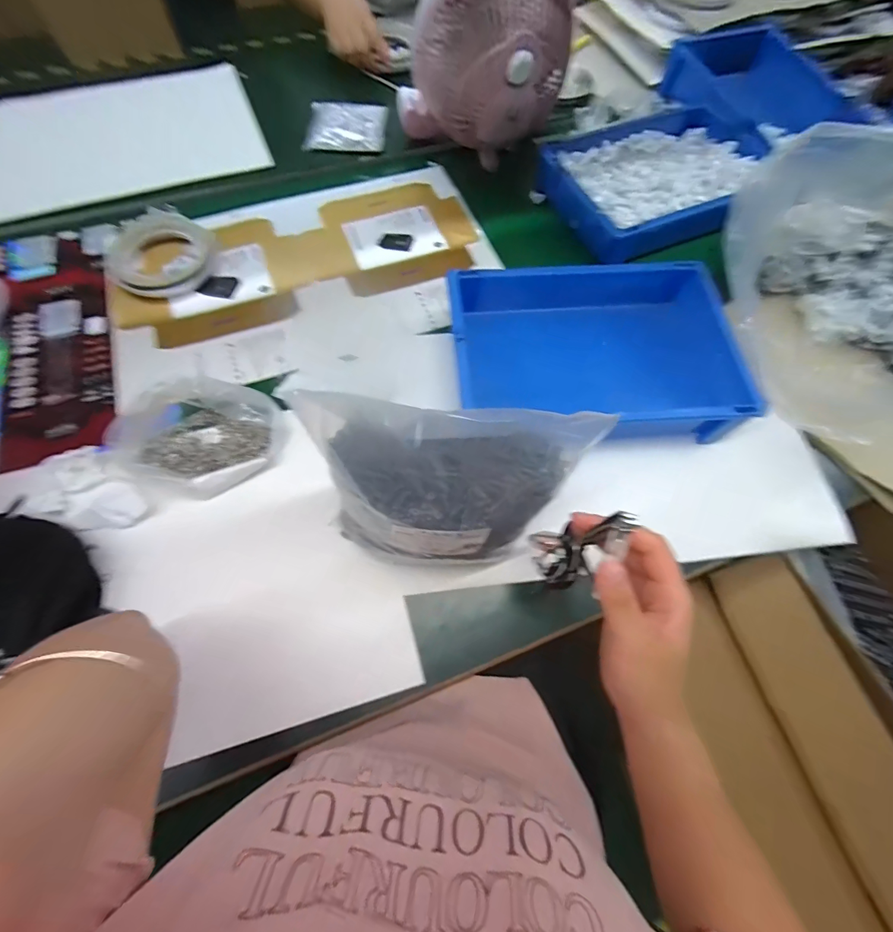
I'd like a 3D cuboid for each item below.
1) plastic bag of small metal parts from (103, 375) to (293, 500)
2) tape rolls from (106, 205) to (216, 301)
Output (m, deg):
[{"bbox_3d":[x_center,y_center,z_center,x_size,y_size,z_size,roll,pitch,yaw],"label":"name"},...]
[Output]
[{"bbox_3d":[-0.254,-0.028,0.422,0.165,0.055,0.117,6,66,1],"label":"plastic bag of small metal parts"},{"bbox_3d":[-0.379,-0.281,0.546,0.150,0.024,0.124,40,71,15],"label":"tape rolls"}]

